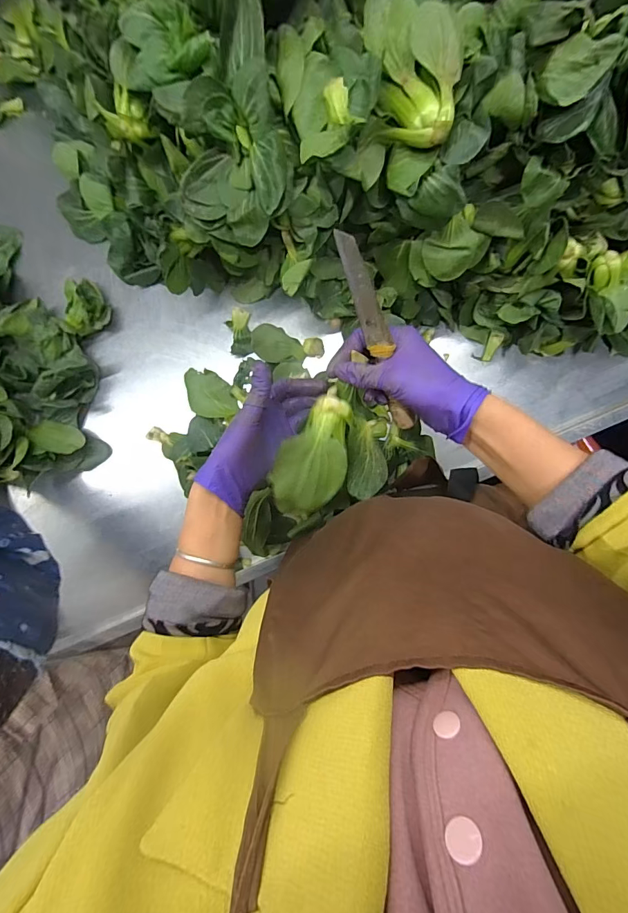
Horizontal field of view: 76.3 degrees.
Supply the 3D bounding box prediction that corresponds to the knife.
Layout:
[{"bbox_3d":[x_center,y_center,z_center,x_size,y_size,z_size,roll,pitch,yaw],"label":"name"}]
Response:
[{"bbox_3d":[0.061,-0.105,0.371,0.020,0.014,0.199,-25,126,4],"label":"knife"}]

